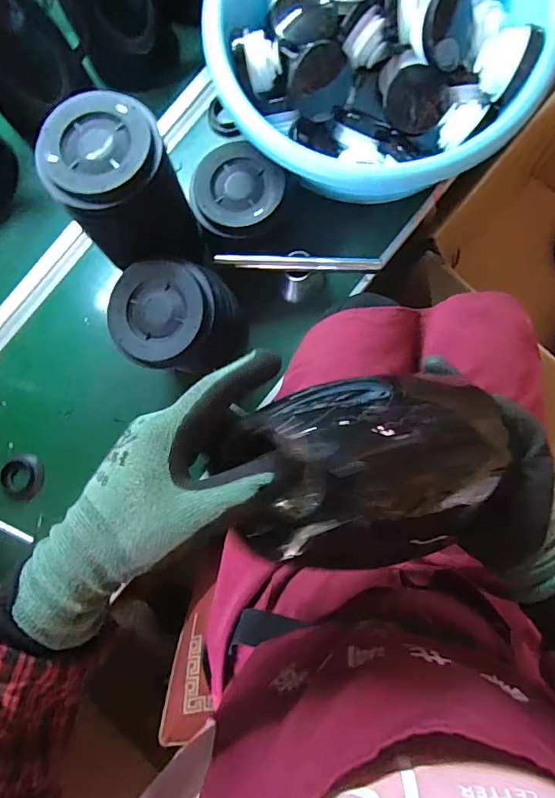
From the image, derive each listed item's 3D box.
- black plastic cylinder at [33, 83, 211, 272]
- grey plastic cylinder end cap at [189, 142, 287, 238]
[{"bbox_3d":[-0.159,-0.220,0.520,0.115,0.170,0.104,-16,82,2],"label":"black plastic cylinder"},{"bbox_3d":[-0.049,-0.240,0.553,0.098,0.030,0.098,-1,83,4],"label":"grey plastic cylinder end cap"}]

